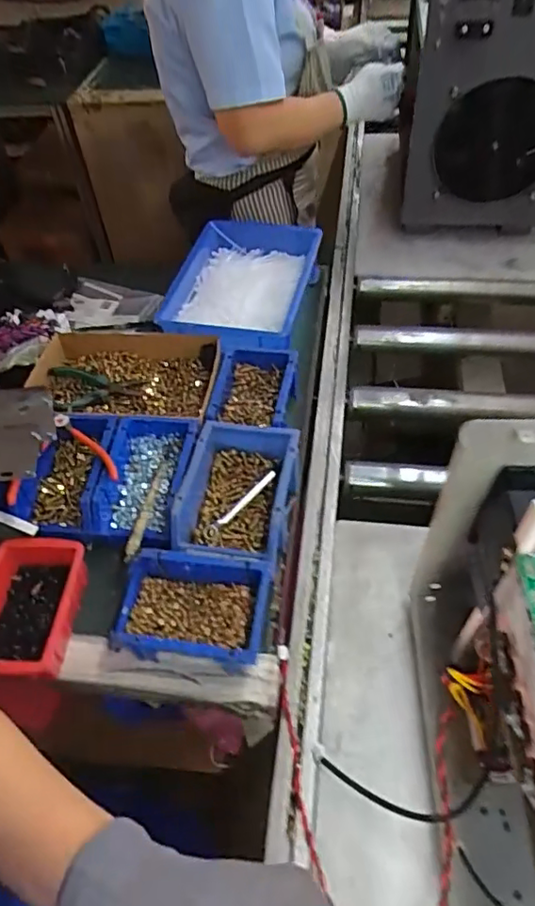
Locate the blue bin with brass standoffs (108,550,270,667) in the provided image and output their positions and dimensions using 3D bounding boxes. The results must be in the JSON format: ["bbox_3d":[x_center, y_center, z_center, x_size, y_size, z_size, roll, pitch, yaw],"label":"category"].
[{"bbox_3d":[-0.080,0.167,0.599,0.153,0.078,0.103,6,52,8],"label":"blue bin with brass standoffs"}]

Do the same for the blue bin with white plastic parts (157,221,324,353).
[{"bbox_3d":[-0.053,-0.274,0.941,0.245,0.061,0.316,9,53,11],"label":"blue bin with white plastic parts"}]

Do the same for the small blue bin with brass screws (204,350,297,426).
[{"bbox_3d":[-0.019,-0.079,0.789,0.108,0.058,0.149,6,52,8],"label":"small blue bin with brass screws"}]

